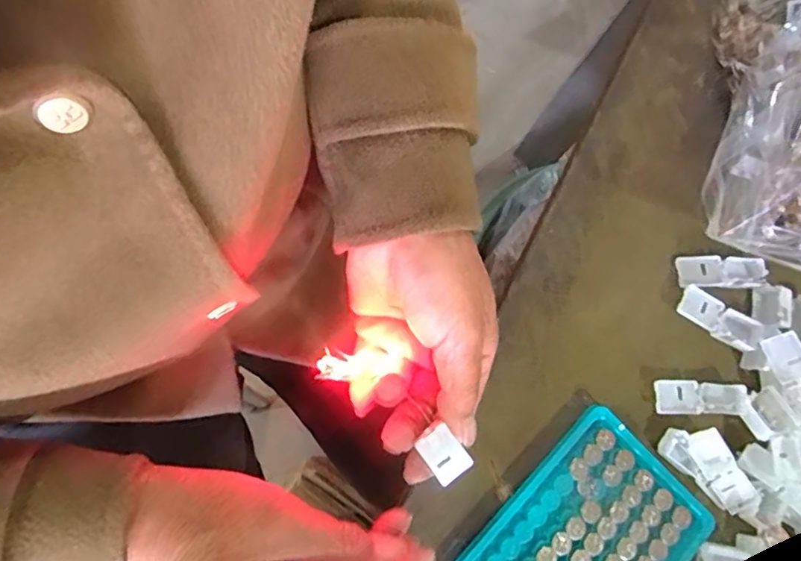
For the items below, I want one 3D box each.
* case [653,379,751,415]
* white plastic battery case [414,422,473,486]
[{"bbox_3d":[0.177,0.069,0.333,0.054,0.012,0.020,0,79,-6],"label":"case"},{"bbox_3d":[0.021,0.085,0.277,0.019,0.009,0.026,-36,98,-2],"label":"white plastic battery case"}]

